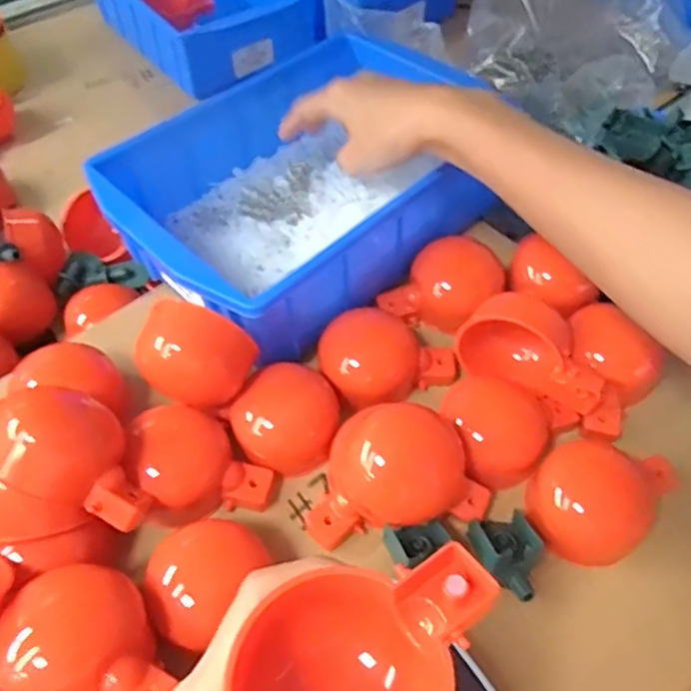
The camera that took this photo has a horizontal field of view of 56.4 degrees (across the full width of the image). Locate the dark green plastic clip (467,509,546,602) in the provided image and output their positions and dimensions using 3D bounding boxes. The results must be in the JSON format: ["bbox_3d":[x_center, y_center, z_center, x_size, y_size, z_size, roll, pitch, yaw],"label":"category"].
[{"bbox_3d":[0.084,0.107,0.329,0.033,0.029,0.043,-15,54,-12],"label":"dark green plastic clip"}]

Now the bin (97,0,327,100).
[{"bbox_3d":[-0.157,-0.387,0.737,0.176,0.079,0.251,-33,59,-24],"label":"bin"}]

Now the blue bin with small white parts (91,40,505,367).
[{"bbox_3d":[-0.033,-0.114,0.437,0.234,0.074,0.190,-38,64,-20],"label":"blue bin with small white parts"}]

